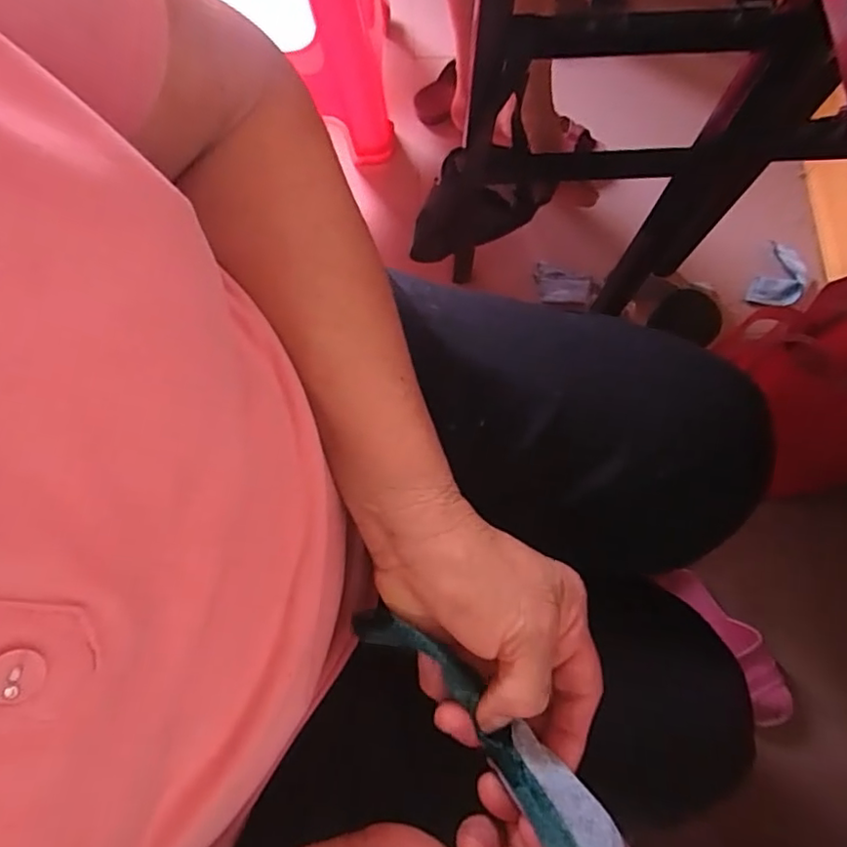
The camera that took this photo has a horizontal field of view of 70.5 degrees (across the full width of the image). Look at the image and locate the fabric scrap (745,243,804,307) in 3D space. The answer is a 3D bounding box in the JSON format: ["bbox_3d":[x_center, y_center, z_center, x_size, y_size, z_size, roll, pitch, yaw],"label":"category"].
[{"bbox_3d":[0.619,-0.250,1.038,0.079,0.027,0.114,27,77,7],"label":"fabric scrap"}]

